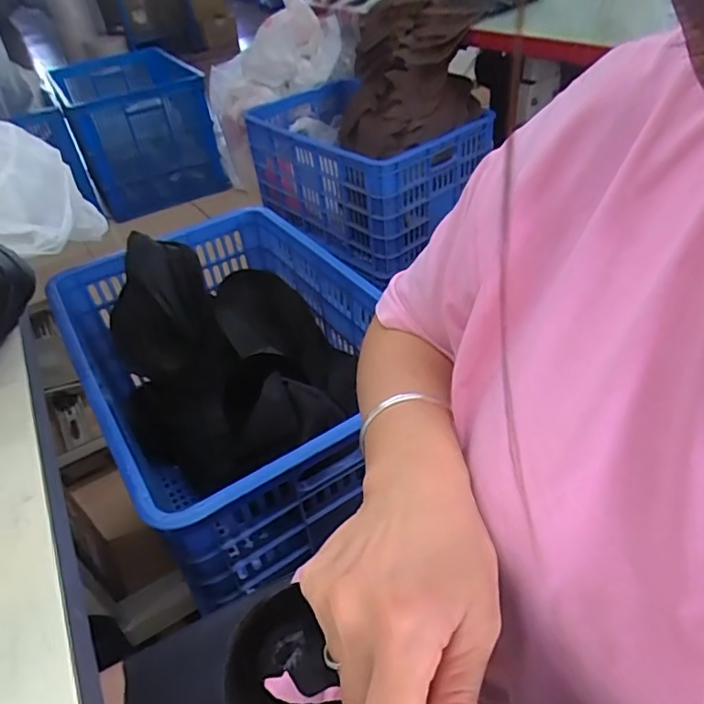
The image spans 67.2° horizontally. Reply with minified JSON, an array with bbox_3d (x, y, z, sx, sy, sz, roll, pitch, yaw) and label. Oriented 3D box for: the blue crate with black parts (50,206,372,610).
[{"bbox_3d":[-0.178,0.019,0.837,0.407,0.253,0.587,-27,46,-21],"label":"blue crate with black parts"}]

